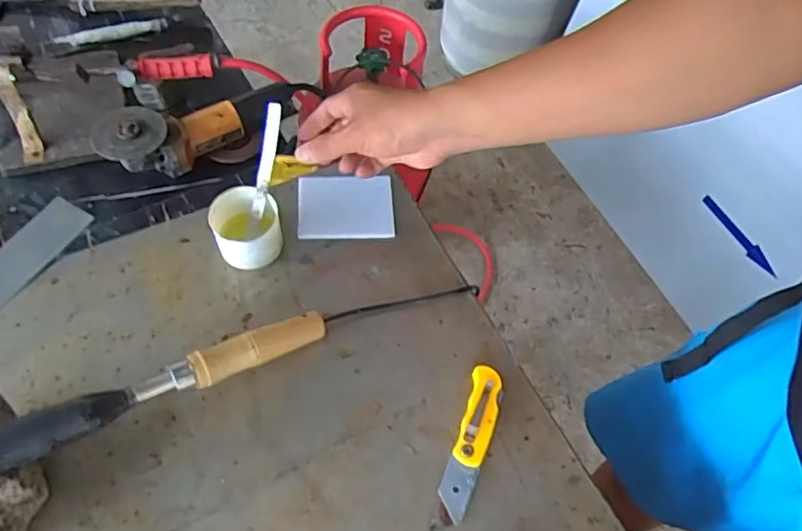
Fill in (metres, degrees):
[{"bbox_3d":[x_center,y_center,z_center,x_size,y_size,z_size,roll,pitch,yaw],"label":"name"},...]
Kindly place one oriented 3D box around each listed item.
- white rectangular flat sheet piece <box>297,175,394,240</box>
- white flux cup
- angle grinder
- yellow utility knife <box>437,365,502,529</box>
[{"bbox_3d":[-0.060,-0.065,0.640,0.102,0.009,0.079,-2,59,-5],"label":"white rectangular flat sheet piece"},{"bbox_3d":[-0.153,-0.035,0.586,0.064,0.056,0.065,2,58,-3],"label":"white flux cup"},{"bbox_3d":[-0.288,-0.213,0.850,0.291,0.081,0.086,-31,65,-21],"label":"angle grinder"},{"bbox_3d":[0.063,0.151,0.512,0.030,0.014,0.134,18,59,7],"label":"yellow utility knife"}]

